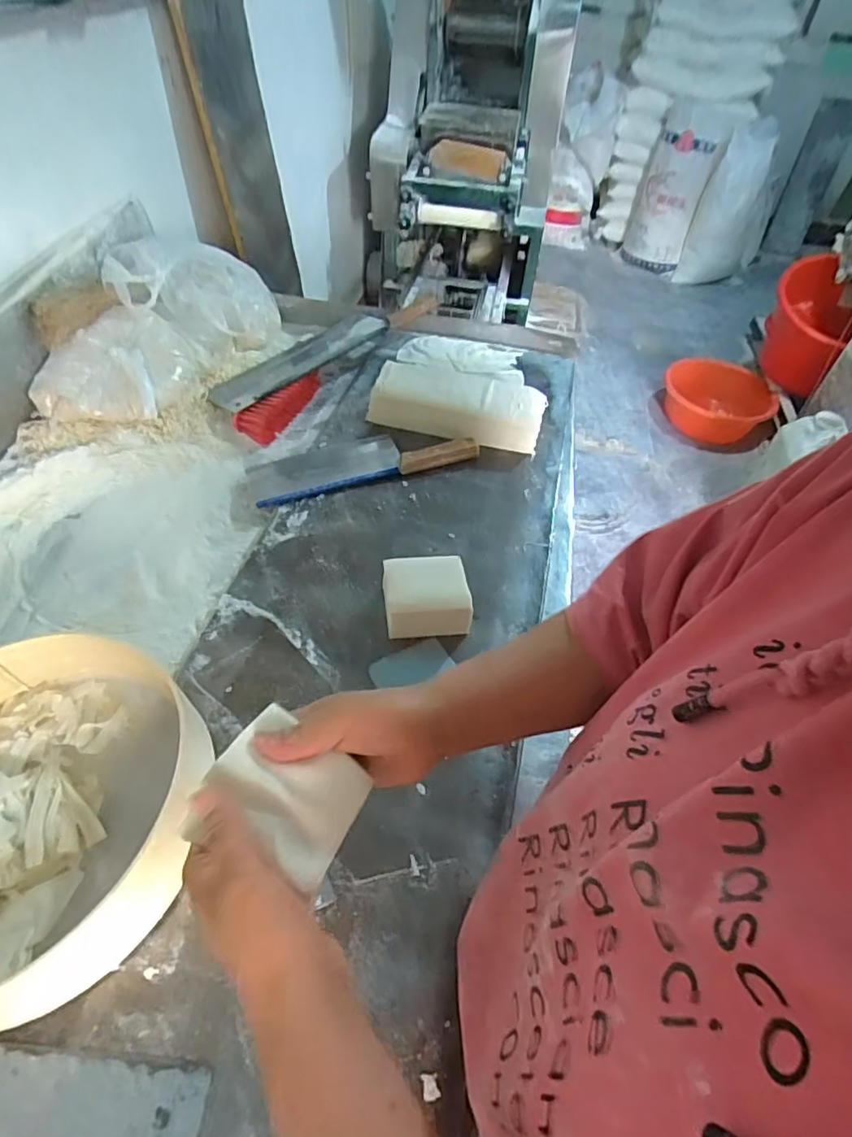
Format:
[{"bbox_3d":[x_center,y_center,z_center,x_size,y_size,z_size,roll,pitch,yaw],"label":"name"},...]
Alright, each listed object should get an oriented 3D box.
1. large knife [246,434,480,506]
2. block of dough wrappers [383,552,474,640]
[{"bbox_3d":[-0.090,-0.160,0.810,0.318,0.024,0.102,-13,53,-13],"label":"large knife"},{"bbox_3d":[-0.001,0.032,0.642,0.090,0.055,0.078,-4,52,-6],"label":"block of dough wrappers"}]

